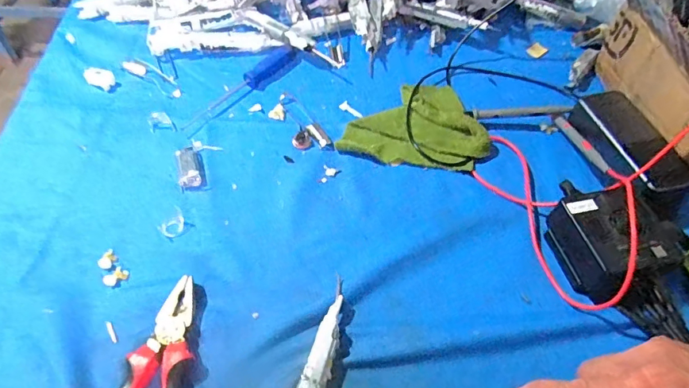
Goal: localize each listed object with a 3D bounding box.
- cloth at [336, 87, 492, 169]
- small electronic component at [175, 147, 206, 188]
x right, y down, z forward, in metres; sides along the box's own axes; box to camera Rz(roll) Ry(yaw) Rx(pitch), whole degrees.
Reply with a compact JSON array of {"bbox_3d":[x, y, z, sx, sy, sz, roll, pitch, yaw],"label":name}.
[{"bbox_3d":[0.076,-0.078,0.516,0.151,0.020,0.107,4,53,2],"label":"cloth"},{"bbox_3d":[-0.154,-0.028,0.470,0.024,0.015,0.046,-13,54,-11],"label":"small electronic component"}]

